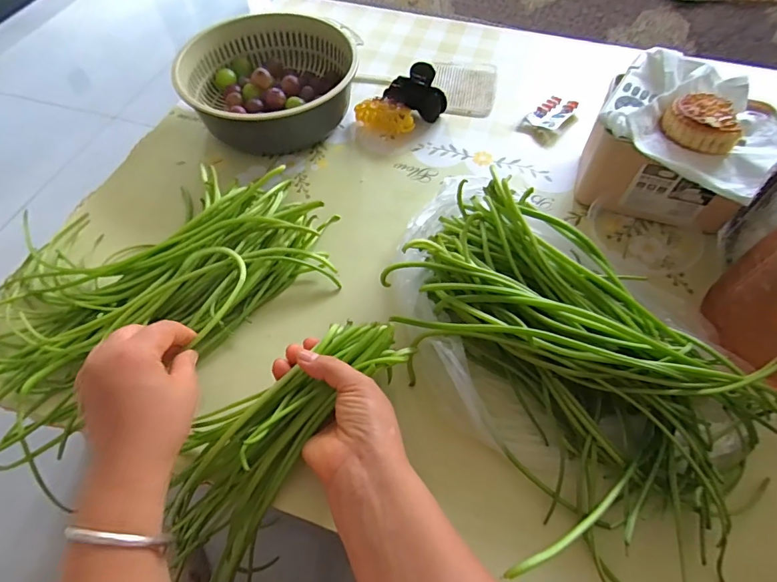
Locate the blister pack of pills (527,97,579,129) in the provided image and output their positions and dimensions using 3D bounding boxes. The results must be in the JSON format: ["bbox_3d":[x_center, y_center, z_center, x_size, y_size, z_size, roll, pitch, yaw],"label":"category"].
[{"bbox_3d":[0.224,-0.242,0.607,0.043,0.014,0.070,36,65,21],"label":"blister pack of pills"}]

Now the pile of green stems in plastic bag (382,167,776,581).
[{"bbox_3d":[0.155,0.049,0.377,0.252,0.082,0.359,-17,59,-9],"label":"pile of green stems in plastic bag"}]

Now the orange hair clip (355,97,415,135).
[{"bbox_3d":[-0.002,-0.228,0.585,0.082,0.030,0.033,30,63,18],"label":"orange hair clip"}]

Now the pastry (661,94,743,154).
[{"bbox_3d":[0.300,-0.162,0.426,0.065,0.027,0.065,34,64,20],"label":"pastry"}]

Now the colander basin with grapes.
[{"bbox_3d":[-0.152,-0.282,0.598,0.218,0.073,0.195,-1,58,0],"label":"colander basin with grapes"}]

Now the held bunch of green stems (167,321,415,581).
[{"bbox_3d":[-0.093,0.126,0.362,0.095,0.063,0.258,38,85,22],"label":"held bunch of green stems"}]

